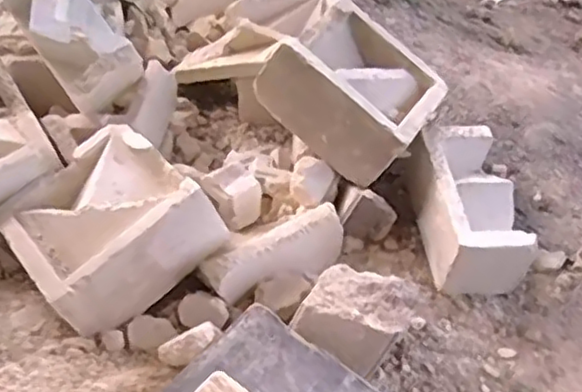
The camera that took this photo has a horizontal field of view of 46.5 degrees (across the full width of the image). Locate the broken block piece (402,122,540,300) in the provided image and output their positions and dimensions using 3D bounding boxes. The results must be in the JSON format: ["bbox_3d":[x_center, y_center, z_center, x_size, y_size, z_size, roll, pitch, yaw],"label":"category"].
[{"bbox_3d":[0.228,0.011,0.866,0.113,0.095,0.198,-3,49,-6],"label":"broken block piece"}]

